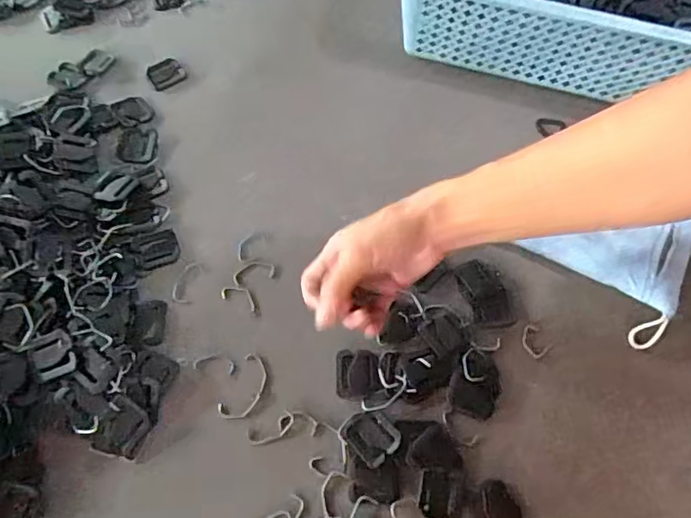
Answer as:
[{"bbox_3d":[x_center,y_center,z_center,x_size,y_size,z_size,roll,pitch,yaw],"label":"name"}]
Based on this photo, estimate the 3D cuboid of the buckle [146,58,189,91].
[{"bbox_3d":[-0.190,-0.198,0.576,0.037,0.008,0.035,-26,67,-14],"label":"buckle"}]

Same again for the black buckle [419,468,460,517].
[{"bbox_3d":[0.070,0.174,0.402,0.030,0.004,0.034,7,64,1],"label":"black buckle"}]

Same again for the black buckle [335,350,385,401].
[{"bbox_3d":[0.010,0.093,0.442,0.036,0.004,0.040,-4,64,-4],"label":"black buckle"}]

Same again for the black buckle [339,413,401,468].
[{"bbox_3d":[0.019,0.136,0.419,0.034,0.004,0.040,-40,72,-19],"label":"black buckle"}]

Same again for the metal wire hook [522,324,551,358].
[{"bbox_3d":[0.161,0.070,0.464,0.021,0.004,0.027,-25,67,-14],"label":"metal wire hook"}]

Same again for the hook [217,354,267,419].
[{"bbox_3d":[-0.079,0.102,0.433,0.026,0.004,0.055,24,65,9],"label":"hook"}]

